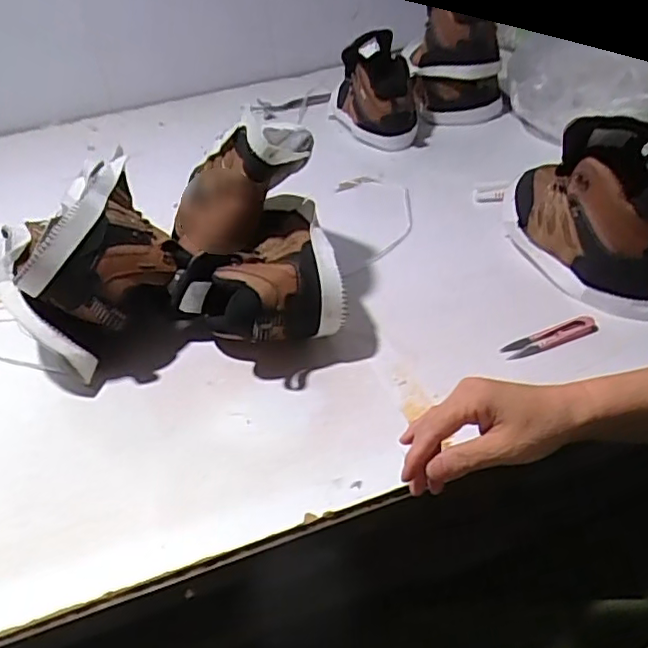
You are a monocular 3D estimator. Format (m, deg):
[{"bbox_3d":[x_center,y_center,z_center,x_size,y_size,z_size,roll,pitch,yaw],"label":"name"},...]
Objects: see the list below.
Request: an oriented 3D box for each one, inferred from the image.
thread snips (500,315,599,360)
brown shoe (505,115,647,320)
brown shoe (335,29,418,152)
[{"bbox_3d":[0.229,0.013,0.625,0.100,0.010,0.023,-14,37,-10],"label":"thread snips"},{"bbox_3d":[0.287,-0.148,0.689,0.098,0.160,0.278,-13,37,-9],"label":"brown shoe"},{"bbox_3d":[0.087,-0.432,1.103,0.149,0.158,0.246,-3,39,4],"label":"brown shoe"}]

